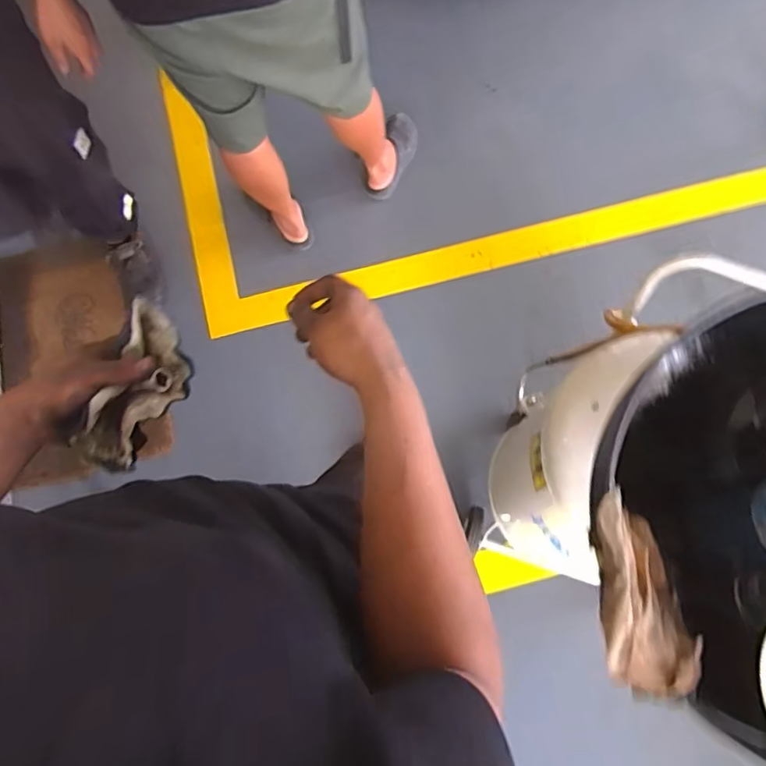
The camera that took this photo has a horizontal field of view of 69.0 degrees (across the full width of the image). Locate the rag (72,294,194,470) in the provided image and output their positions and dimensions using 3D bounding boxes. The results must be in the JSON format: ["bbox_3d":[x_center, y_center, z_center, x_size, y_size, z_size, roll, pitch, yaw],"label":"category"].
[{"bbox_3d":[-0.235,0.012,0.533,0.076,0.053,0.162,26,90,7],"label":"rag"}]

